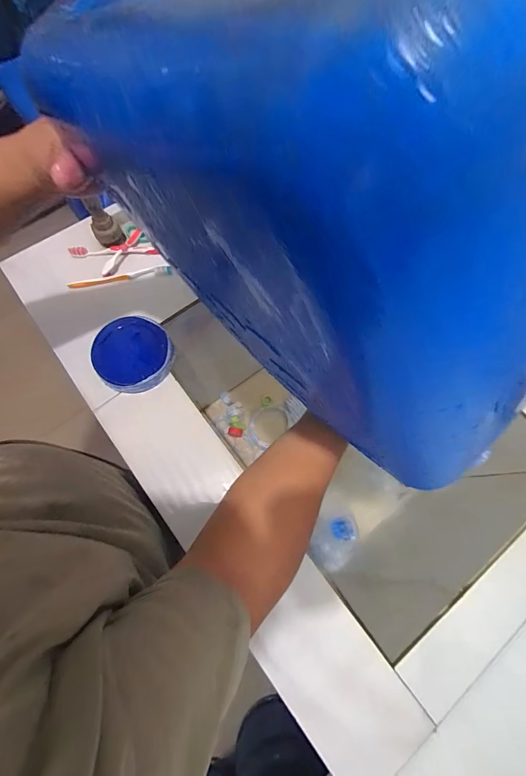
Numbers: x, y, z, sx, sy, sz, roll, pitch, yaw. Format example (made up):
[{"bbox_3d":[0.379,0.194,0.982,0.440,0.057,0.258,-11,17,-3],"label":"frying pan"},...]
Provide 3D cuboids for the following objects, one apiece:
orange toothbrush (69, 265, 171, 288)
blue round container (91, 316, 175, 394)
[{"bbox_3d":[-0.247,-0.192,0.603,0.173,0.009,0.018,-9,72,-4],"label":"orange toothbrush"},{"bbox_3d":[-0.202,-0.053,0.549,0.116,0.030,0.114,0,72,-1],"label":"blue round container"}]

